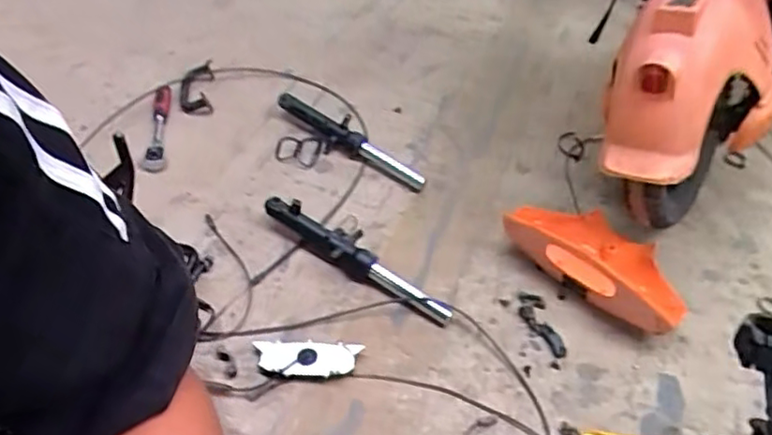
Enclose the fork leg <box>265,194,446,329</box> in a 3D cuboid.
[{"bbox_3d":[-0.043,0.060,1.004,0.339,0.074,0.064,26,49,21],"label":"fork leg"}]

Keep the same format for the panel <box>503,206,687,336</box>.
[{"bbox_3d":[0.327,0.057,0.988,0.283,0.093,0.141,26,49,21],"label":"panel"}]

